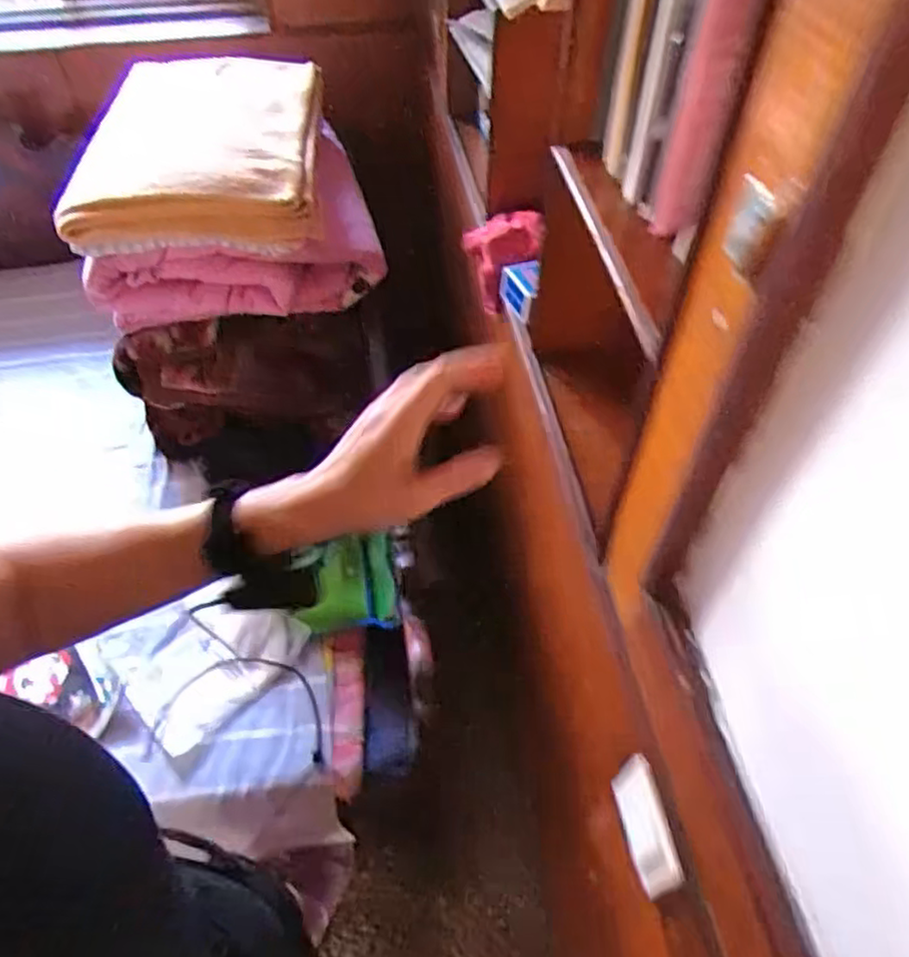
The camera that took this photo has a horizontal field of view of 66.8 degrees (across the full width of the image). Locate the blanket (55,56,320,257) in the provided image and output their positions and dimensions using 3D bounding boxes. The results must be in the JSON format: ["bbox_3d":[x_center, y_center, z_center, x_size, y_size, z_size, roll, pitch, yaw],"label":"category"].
[{"bbox_3d":[-0.422,-0.575,1.165,0.368,0.100,0.528,-4,52,-4],"label":"blanket"}]

